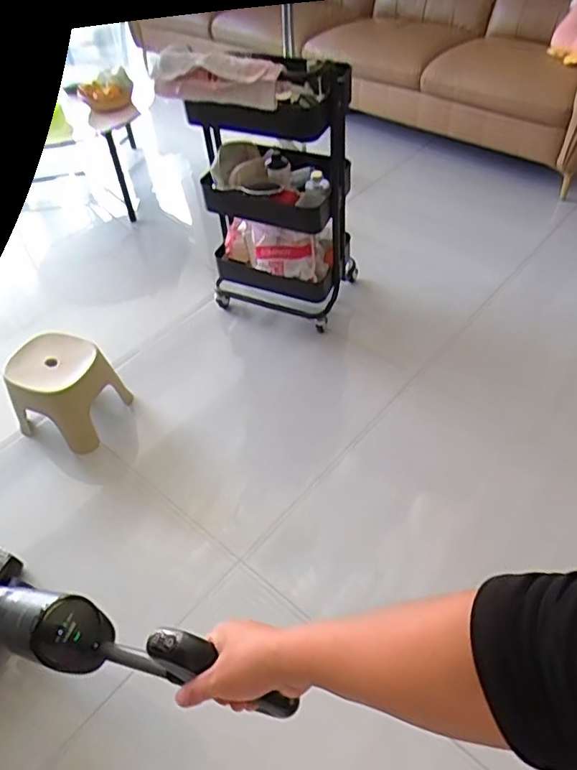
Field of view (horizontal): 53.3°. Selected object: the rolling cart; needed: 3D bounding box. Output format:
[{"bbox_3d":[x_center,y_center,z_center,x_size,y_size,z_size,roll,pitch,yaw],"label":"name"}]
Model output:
[{"bbox_3d":[-0.064,-0.607,1.742,0.437,0.792,0.300,16,53,17],"label":"rolling cart"}]

